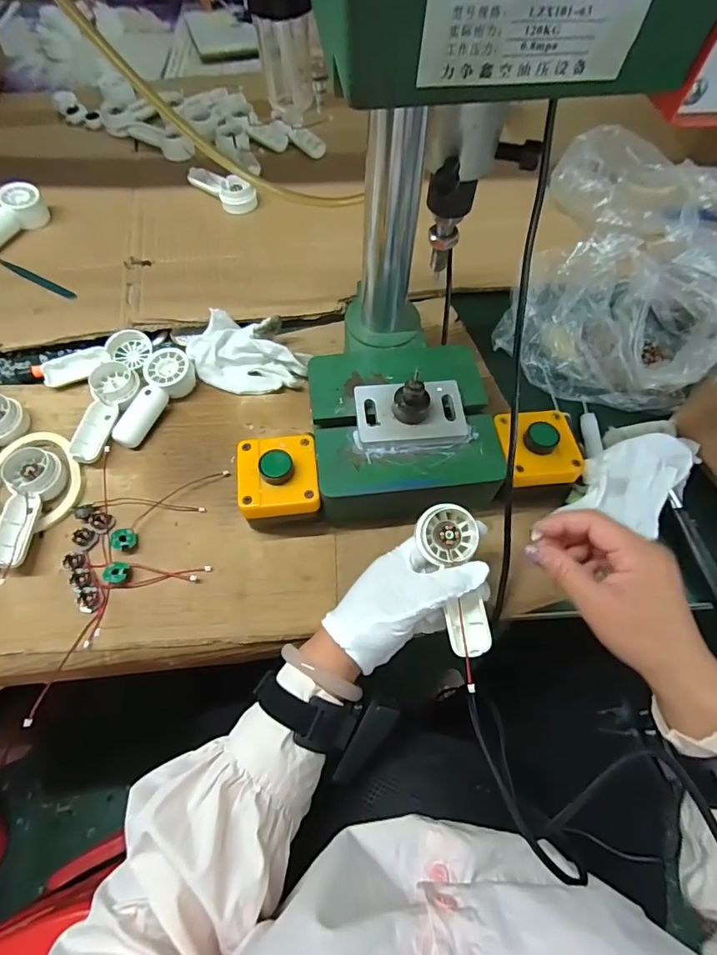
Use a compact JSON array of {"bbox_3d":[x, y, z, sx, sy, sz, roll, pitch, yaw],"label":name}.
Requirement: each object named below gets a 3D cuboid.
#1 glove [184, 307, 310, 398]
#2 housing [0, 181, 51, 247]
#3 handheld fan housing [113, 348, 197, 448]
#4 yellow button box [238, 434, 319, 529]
[{"bbox_3d":[-0.119,-0.132,0.510,0.130,0.030,0.085,14,64,5],"label":"glove"},{"bbox_3d":[-0.433,-0.315,0.587,0.040,0.041,0.119,12,62,6],"label":"housing"},{"bbox_3d":[-0.206,-0.080,0.484,0.045,0.028,0.111,13,64,5],"label":"handheld fan housing"},{"bbox_3d":[-0.070,0.006,0.424,0.068,0.068,0.081,-7,61,-5],"label":"yellow button box"}]

